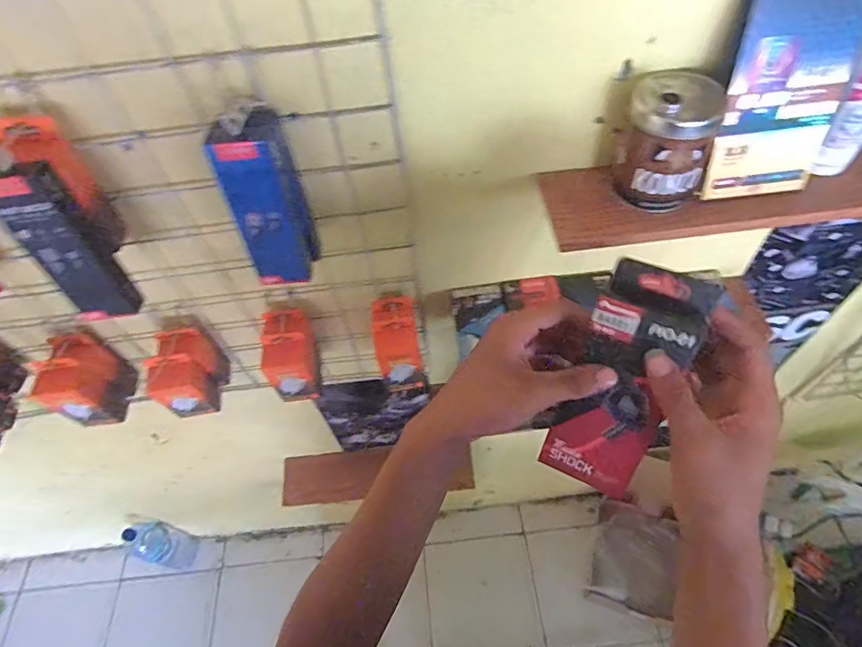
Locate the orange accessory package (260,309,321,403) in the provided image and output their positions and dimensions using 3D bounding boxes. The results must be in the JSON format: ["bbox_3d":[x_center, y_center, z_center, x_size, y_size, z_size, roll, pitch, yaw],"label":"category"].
[{"bbox_3d":[-0.180,0.046,0.657,0.063,0.111,0.076,-7,55,-1],"label":"orange accessory package"}]

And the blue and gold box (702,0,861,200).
[{"bbox_3d":[0.294,-0.199,0.405,0.102,0.192,0.010,-5,35,-1],"label":"blue and gold box"}]

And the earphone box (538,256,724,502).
[{"bbox_3d":[0.138,0.048,0.366,0.068,0.180,0.023,19,27,16],"label":"earphone box"}]

